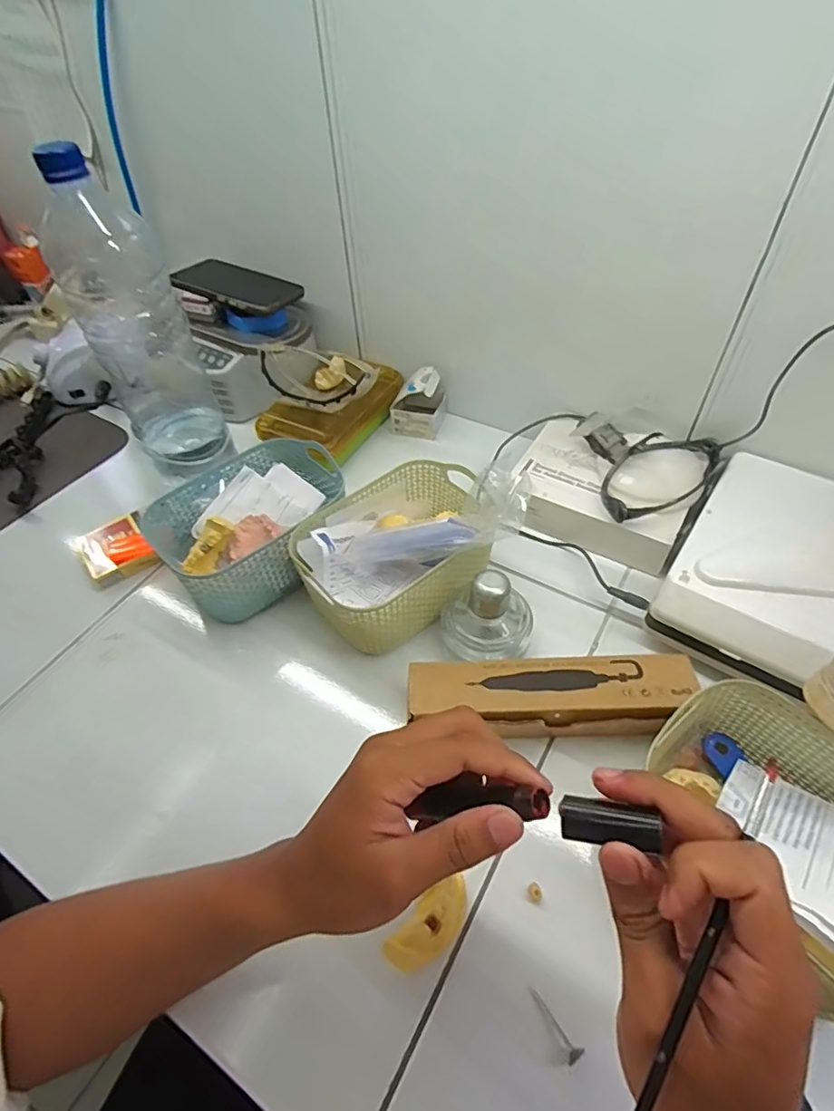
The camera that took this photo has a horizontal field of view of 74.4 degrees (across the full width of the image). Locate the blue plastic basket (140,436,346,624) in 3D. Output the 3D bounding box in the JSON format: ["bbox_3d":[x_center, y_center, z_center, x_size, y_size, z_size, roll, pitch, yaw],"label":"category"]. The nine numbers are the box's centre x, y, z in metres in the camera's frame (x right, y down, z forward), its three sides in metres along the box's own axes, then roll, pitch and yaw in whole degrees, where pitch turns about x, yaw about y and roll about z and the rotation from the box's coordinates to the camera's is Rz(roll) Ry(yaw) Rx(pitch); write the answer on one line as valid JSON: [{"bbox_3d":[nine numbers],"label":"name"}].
[{"bbox_3d":[-0.147,-0.031,0.516,0.170,0.071,0.124,-37,57,-25],"label":"blue plastic basket"}]

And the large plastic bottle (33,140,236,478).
[{"bbox_3d":[-0.253,-0.201,0.503,0.084,0.272,0.077,-28,54,-19],"label":"large plastic bottle"}]

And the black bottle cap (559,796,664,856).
[{"bbox_3d":[0.081,0.114,0.232,0.039,0.012,0.015,0,48,23],"label":"black bottle cap"}]

